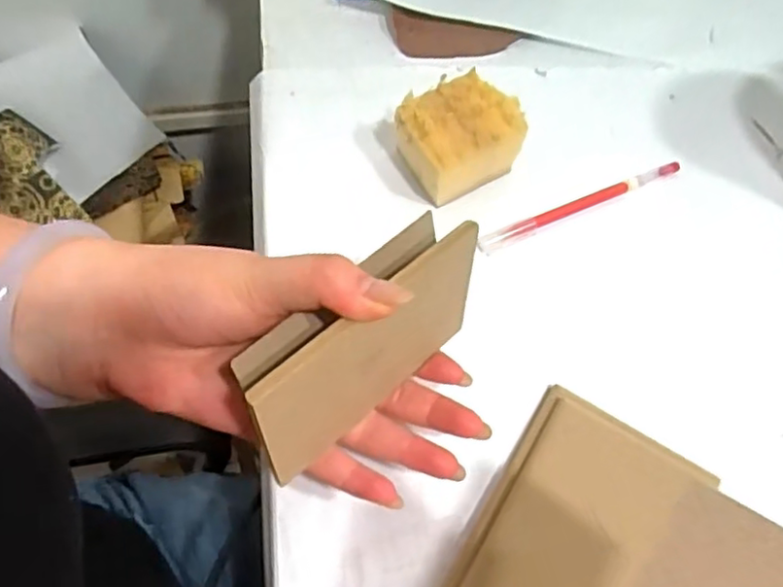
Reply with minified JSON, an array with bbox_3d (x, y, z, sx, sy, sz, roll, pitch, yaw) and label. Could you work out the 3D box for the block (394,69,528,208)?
[{"bbox_3d":[0.041,-0.098,0.414,0.067,0.045,0.056,-29,67,-12],"label":"block"}]

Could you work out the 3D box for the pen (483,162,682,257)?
[{"bbox_3d":[0.119,-0.054,0.409,0.141,0.008,0.010,-22,66,-9],"label":"pen"}]

